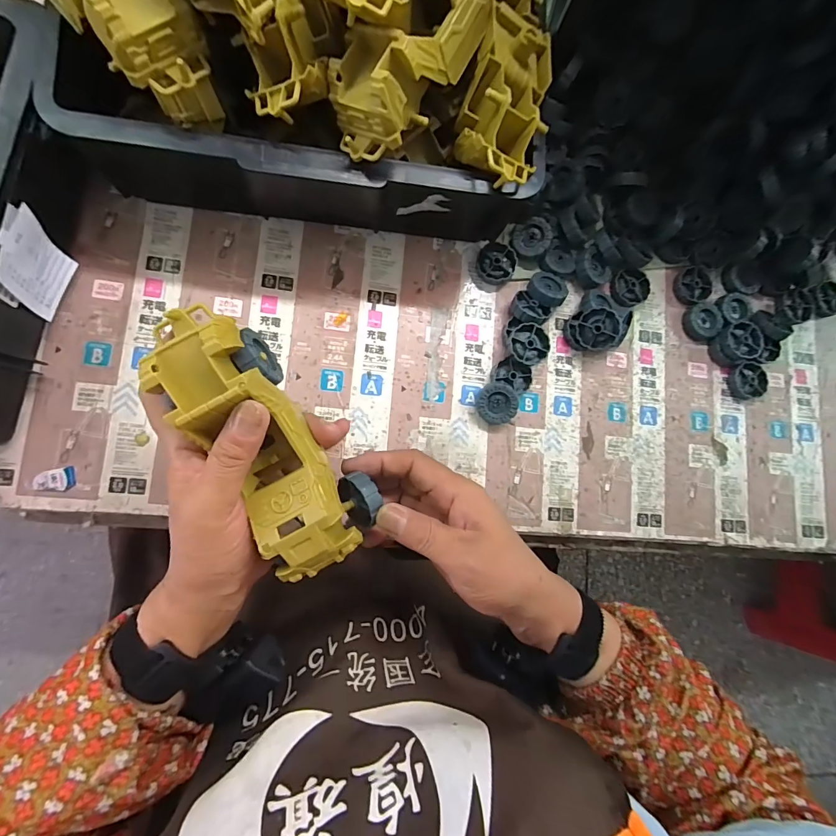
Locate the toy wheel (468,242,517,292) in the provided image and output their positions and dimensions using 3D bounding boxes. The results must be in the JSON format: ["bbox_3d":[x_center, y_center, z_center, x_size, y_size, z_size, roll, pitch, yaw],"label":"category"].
[{"bbox_3d":[0.075,-0.152,0.402,0.038,0.015,0.046,40,81,-3],"label":"toy wheel"}]

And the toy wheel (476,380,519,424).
[{"bbox_3d":[0.074,-0.014,0.379,0.037,0.013,0.039,-5,101,8],"label":"toy wheel"}]

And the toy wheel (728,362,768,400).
[{"bbox_3d":[0.355,-0.040,0.433,0.040,0.012,0.039,1,85,-9],"label":"toy wheel"}]

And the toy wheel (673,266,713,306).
[{"bbox_3d":[0.300,-0.145,0.436,0.042,0.011,0.038,-32,90,-10],"label":"toy wheel"}]

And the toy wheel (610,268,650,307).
[{"bbox_3d":[0.223,-0.138,0.423,0.041,0.010,0.038,1,85,-9],"label":"toy wheel"}]

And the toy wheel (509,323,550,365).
[{"bbox_3d":[0.105,-0.070,0.389,0.038,0.023,0.038,1,85,-9],"label":"toy wheel"}]

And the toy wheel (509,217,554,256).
[{"bbox_3d":[0.112,-0.178,0.397,0.037,0.013,0.037,2,98,17],"label":"toy wheel"}]

